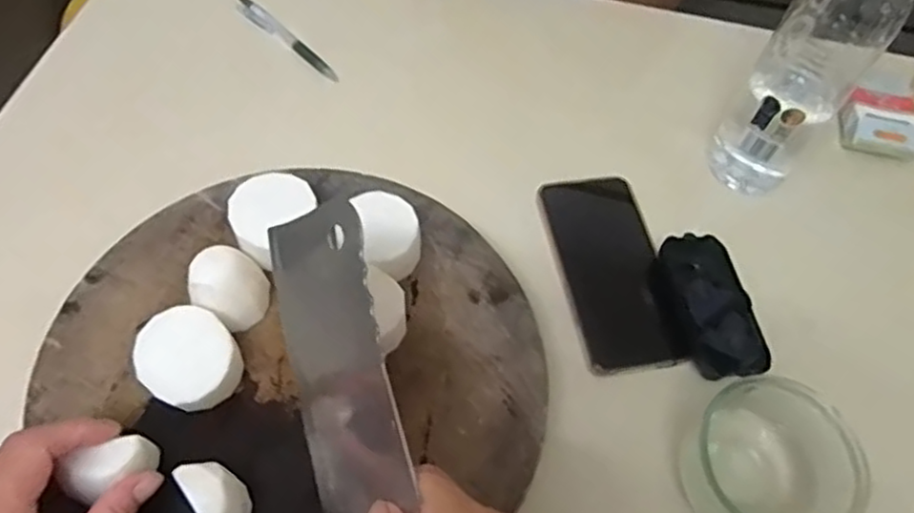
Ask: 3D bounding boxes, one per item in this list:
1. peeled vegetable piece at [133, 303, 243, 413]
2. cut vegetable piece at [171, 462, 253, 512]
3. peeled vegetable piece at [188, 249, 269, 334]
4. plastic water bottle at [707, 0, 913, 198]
[{"bbox_3d":[-0.159,0.062,0.404,0.055,0.033,0.052,2,60,-3],"label":"peeled vegetable piece"},{"bbox_3d":[-0.126,0.131,0.362,0.026,0.034,0.045,-30,66,-19],"label":"cut vegetable piece"},{"bbox_3d":[-0.144,0.020,0.424,0.045,0.038,0.037,24,61,11],"label":"peeled vegetable piece"},{"bbox_3d":[0.256,-0.138,0.489,0.067,0.251,0.064,34,63,15],"label":"plastic water bottle"}]

